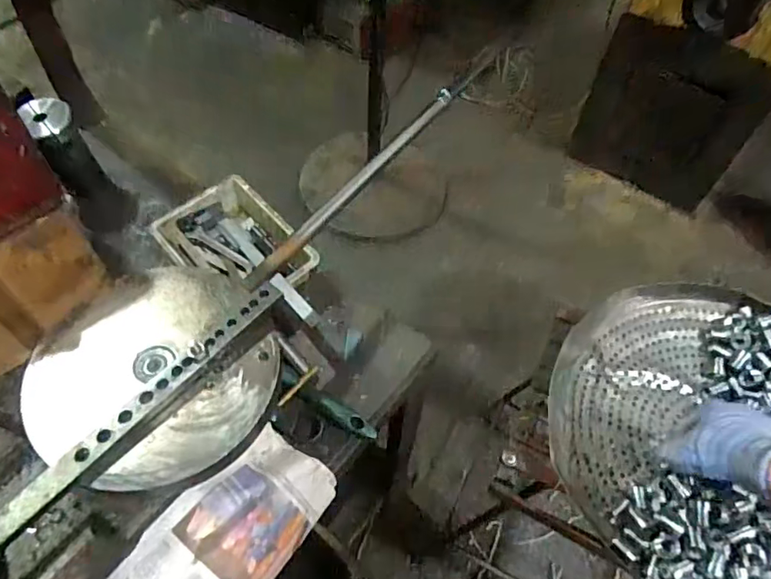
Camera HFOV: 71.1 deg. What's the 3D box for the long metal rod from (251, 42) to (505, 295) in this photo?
[{"bbox_3d":[-0.001,-0.145,0.585,0.019,0.012,0.426,30,60,16],"label":"long metal rod"}]

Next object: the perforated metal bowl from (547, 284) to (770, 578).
[{"bbox_3d":[0.369,0.148,0.580,0.357,0.085,0.358,1,56,-2],"label":"perforated metal bowl"}]

